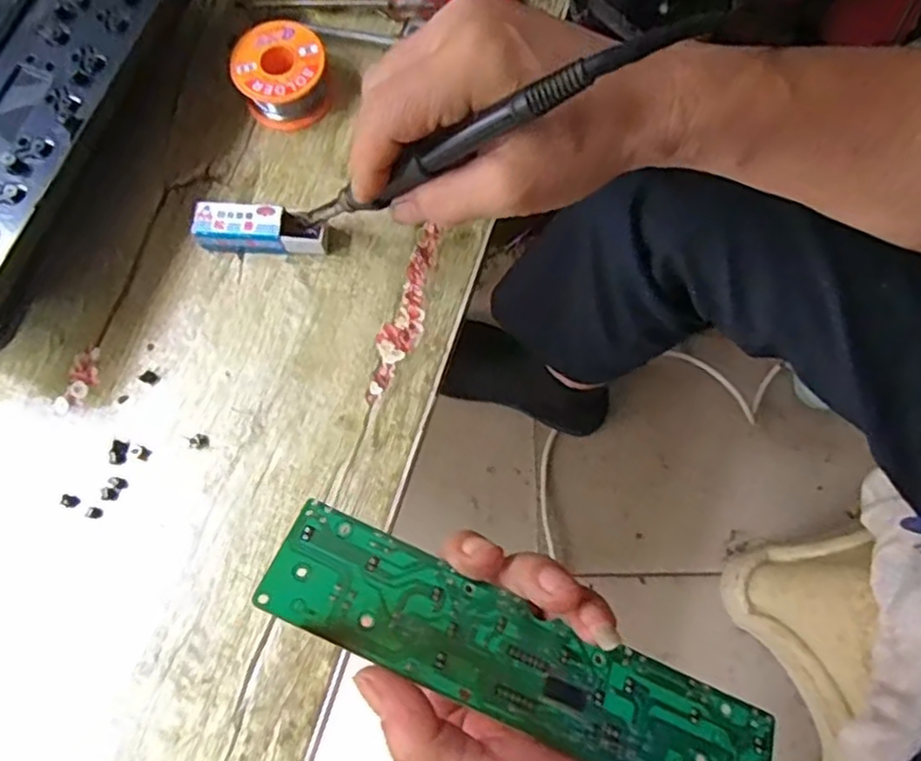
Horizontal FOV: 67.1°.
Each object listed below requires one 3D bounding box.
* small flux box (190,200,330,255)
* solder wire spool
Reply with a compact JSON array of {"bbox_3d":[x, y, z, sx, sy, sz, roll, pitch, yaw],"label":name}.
[{"bbox_3d":[-0.115,-0.087,0.403,0.074,0.022,0.023,2,75,0],"label":"small flux box"},{"bbox_3d":[-0.106,-0.182,0.412,0.052,0.030,0.053,0,75,0],"label":"solder wire spool"}]

